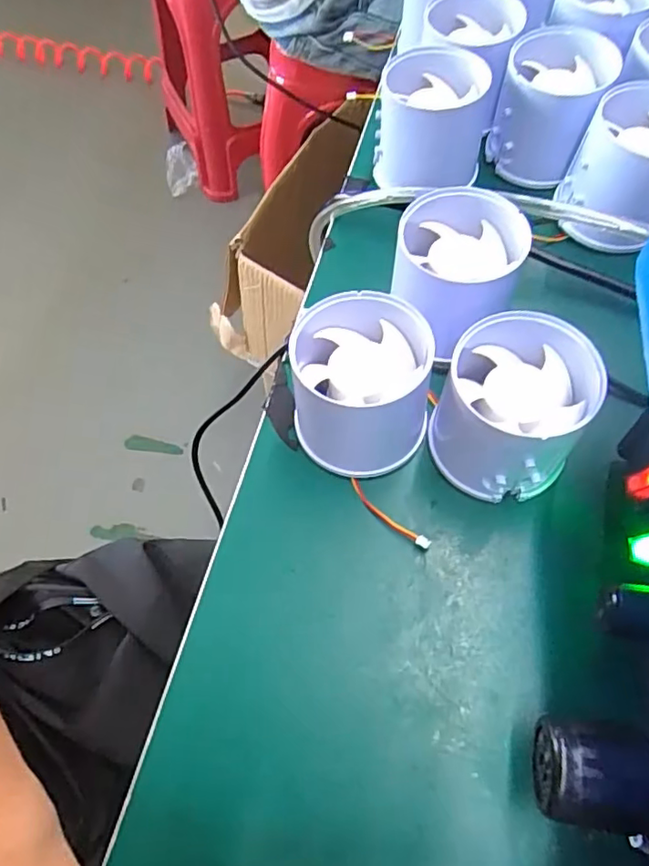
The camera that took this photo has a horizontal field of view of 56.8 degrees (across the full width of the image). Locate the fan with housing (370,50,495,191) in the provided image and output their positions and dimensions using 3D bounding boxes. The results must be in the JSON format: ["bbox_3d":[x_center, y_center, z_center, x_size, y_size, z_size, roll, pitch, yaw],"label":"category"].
[{"bbox_3d":[0.055,-0.160,0.315,0.053,0.056,0.044,7,63,7],"label":"fan with housing"}]

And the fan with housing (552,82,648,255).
[{"bbox_3d":[0.146,-0.124,0.285,0.052,0.052,0.056,32,68,18],"label":"fan with housing"}]

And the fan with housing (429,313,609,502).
[{"bbox_3d":[0.071,-0.010,0.228,0.051,0.056,0.055,-1,62,2],"label":"fan with housing"}]

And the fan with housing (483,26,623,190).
[{"bbox_3d":[0.114,-0.165,0.305,0.048,0.051,0.054,21,65,14],"label":"fan with housing"}]

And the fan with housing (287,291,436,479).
[{"bbox_3d":[0.012,-0.016,0.237,0.049,0.053,0.053,-1,62,2],"label":"fan with housing"}]

